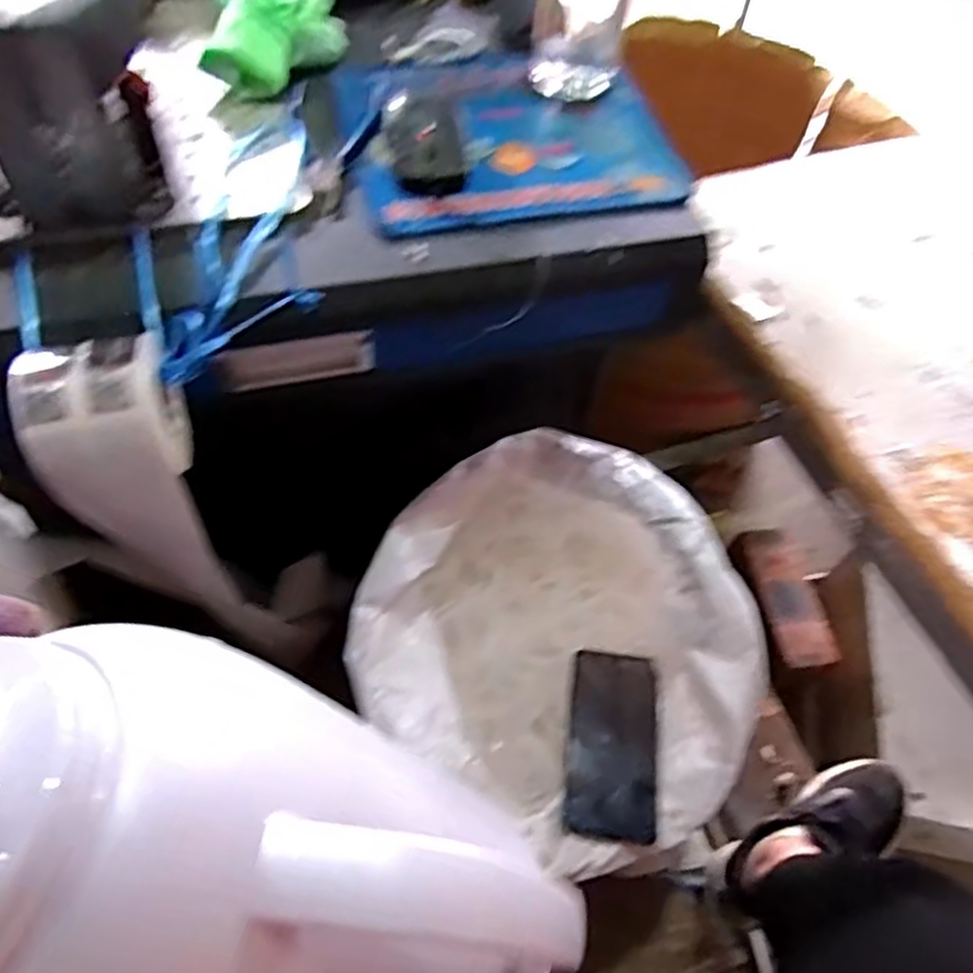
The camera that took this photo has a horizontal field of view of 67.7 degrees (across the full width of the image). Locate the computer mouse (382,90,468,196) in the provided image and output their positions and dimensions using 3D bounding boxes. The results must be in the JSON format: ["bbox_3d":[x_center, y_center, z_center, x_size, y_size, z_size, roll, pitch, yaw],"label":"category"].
[{"bbox_3d":[-0.048,-0.264,0.550,0.056,0.031,0.095,-8,58,-10],"label":"computer mouse"}]

